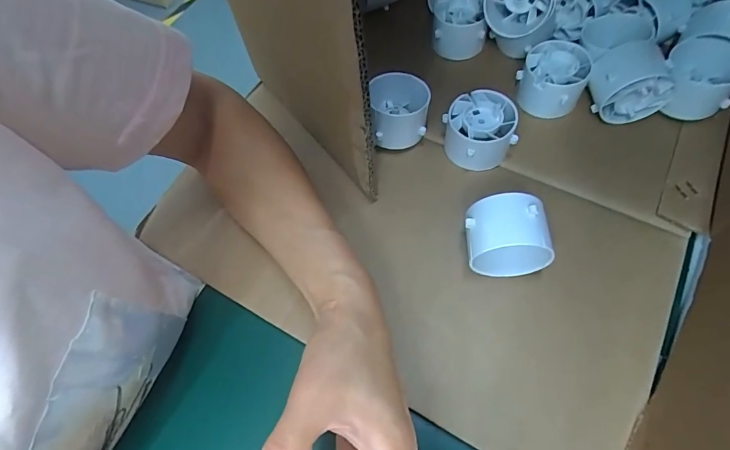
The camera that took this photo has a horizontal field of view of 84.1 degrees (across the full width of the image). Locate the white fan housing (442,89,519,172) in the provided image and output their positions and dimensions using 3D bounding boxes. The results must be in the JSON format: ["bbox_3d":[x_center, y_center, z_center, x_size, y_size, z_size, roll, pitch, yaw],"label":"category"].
[{"bbox_3d":[0.086,-0.069,0.301,0.043,0.041,0.045,-1,62,3],"label":"white fan housing"}]

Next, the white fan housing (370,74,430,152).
[{"bbox_3d":[0.026,-0.089,0.312,0.043,0.032,0.046,-3,62,2],"label":"white fan housing"}]

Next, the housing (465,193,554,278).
[{"bbox_3d":[0.087,0.008,0.254,0.048,0.053,0.036,-1,62,3],"label":"housing"}]

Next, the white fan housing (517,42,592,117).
[{"bbox_3d":[0.146,-0.114,0.316,0.047,0.037,0.045,0,63,1],"label":"white fan housing"}]

